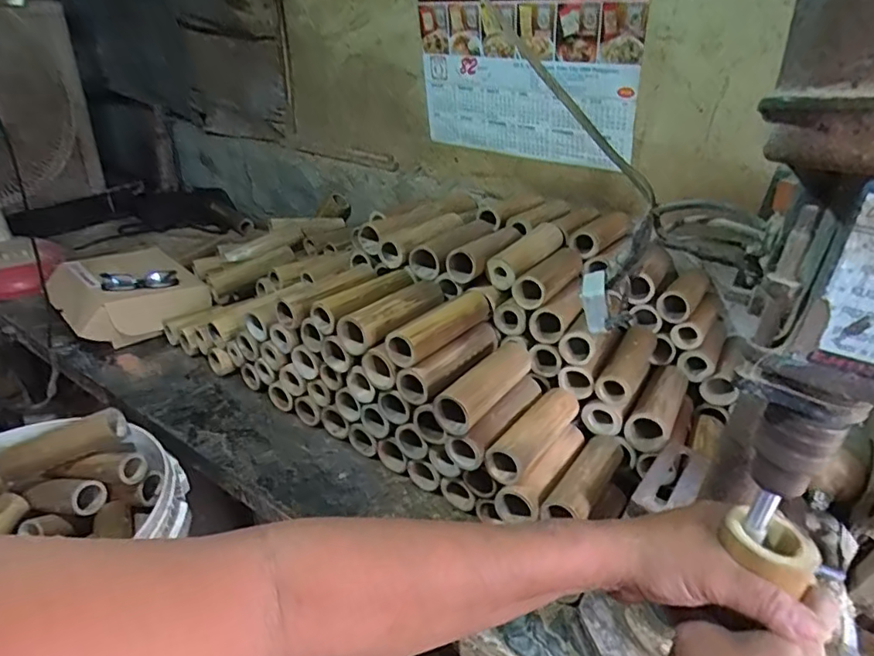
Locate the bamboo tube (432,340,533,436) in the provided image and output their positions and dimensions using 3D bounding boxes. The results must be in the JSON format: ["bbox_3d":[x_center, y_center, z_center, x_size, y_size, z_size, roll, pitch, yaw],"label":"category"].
[{"bbox_3d":[0.072,0.071,0.715,0.057,0.054,0.192,23,34,30],"label":"bamboo tube"}]

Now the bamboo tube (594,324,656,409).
[{"bbox_3d":[0.288,0.050,0.801,0.051,0.045,0.183,20,32,26],"label":"bamboo tube"}]

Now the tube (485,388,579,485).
[{"bbox_3d":[0.133,0.138,0.711,0.052,0.047,0.180,24,34,31],"label":"tube"}]

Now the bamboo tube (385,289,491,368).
[{"bbox_3d":[0.008,-0.004,0.752,0.050,0.047,0.186,24,34,32],"label":"bamboo tube"}]

